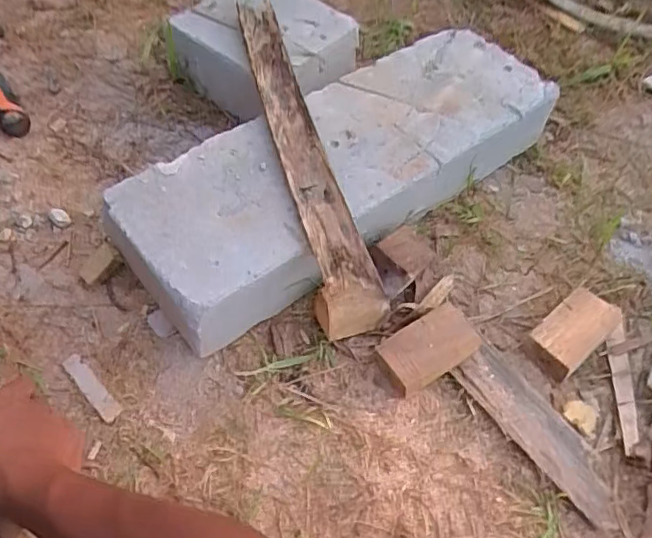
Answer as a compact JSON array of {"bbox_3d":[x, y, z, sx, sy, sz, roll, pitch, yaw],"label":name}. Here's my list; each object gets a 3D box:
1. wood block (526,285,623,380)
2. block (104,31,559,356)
[{"bbox_3d":[0.279,0.070,0.663,0.107,0.038,0.060,-36,66,-23],"label":"wood block"},{"bbox_3d":[0.032,-0.130,0.762,0.596,0.118,0.207,-32,61,-21],"label":"block"}]

